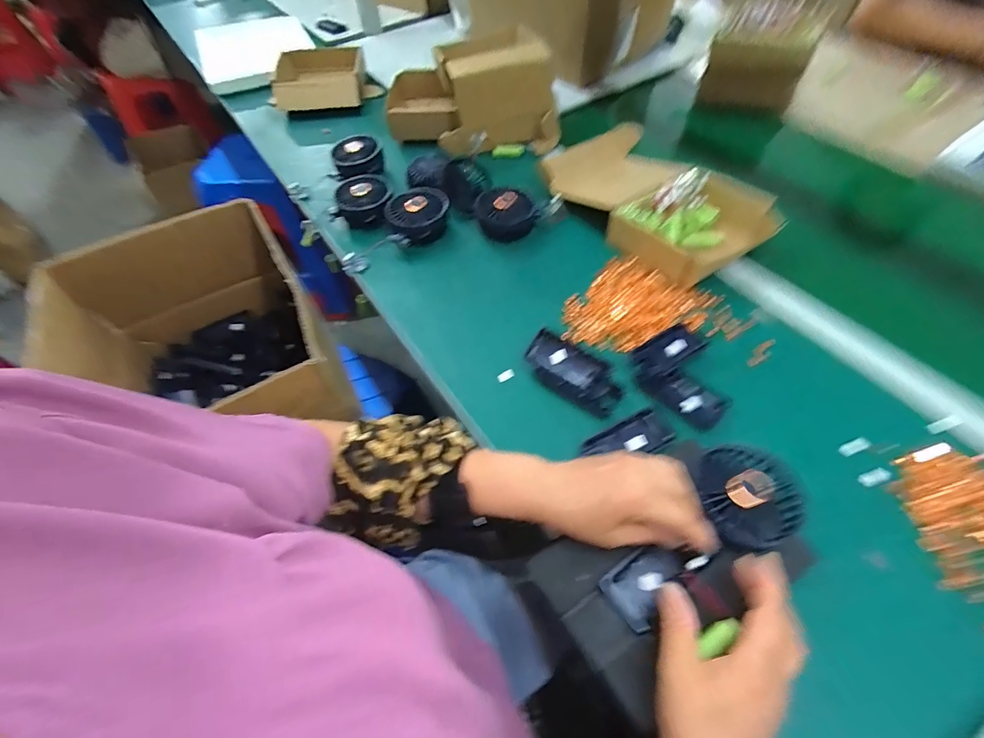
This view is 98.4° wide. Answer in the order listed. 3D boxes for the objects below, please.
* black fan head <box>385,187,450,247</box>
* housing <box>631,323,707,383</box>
[{"bbox_3d":[-0.111,-0.230,0.631,0.087,0.040,0.088,-2,53,2],"label":"black fan head"},{"bbox_3d":[0.197,-0.017,0.482,0.085,0.019,0.040,-25,56,-14],"label":"housing"}]

